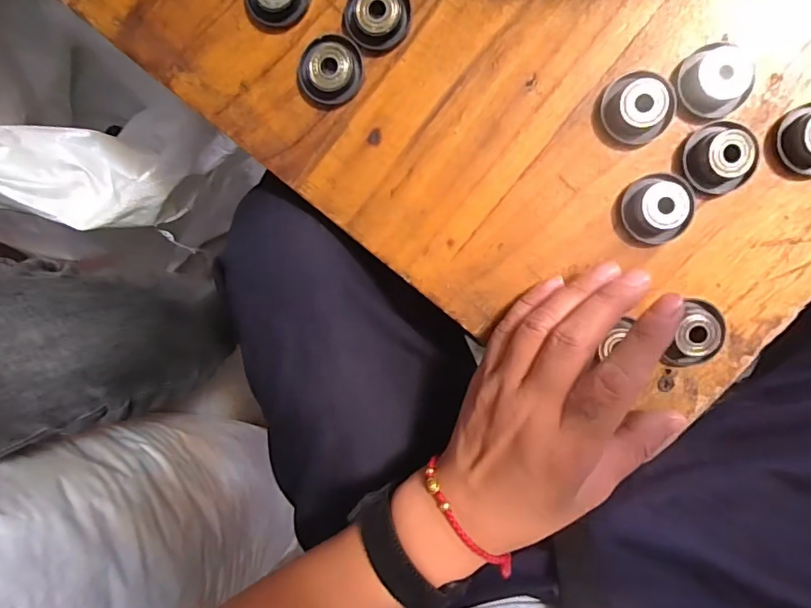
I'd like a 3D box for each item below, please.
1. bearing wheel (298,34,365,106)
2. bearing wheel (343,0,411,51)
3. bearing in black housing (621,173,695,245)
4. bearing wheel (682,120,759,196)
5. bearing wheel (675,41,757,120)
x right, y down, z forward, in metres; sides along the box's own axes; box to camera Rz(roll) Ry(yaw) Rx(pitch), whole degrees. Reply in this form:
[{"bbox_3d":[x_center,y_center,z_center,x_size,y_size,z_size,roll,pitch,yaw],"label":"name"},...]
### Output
[{"bbox_3d":[-0.038,-0.118,0.258,0.032,0.008,0.032,1,97,7],"label":"bearing wheel"},{"bbox_3d":[-0.014,-0.143,0.252,0.032,0.008,0.033,1,97,7],"label":"bearing wheel"},{"bbox_3d":[0.121,-0.045,0.245,0.031,0.016,0.032,-1,97,7],"label":"bearing in black housing"},{"bbox_3d":[0.147,-0.068,0.239,0.030,0.015,0.032,1,97,7],"label":"bearing wheel"},{"bbox_3d":[0.142,-0.102,0.237,0.029,0.014,0.032,-9,96,8],"label":"bearing wheel"}]

